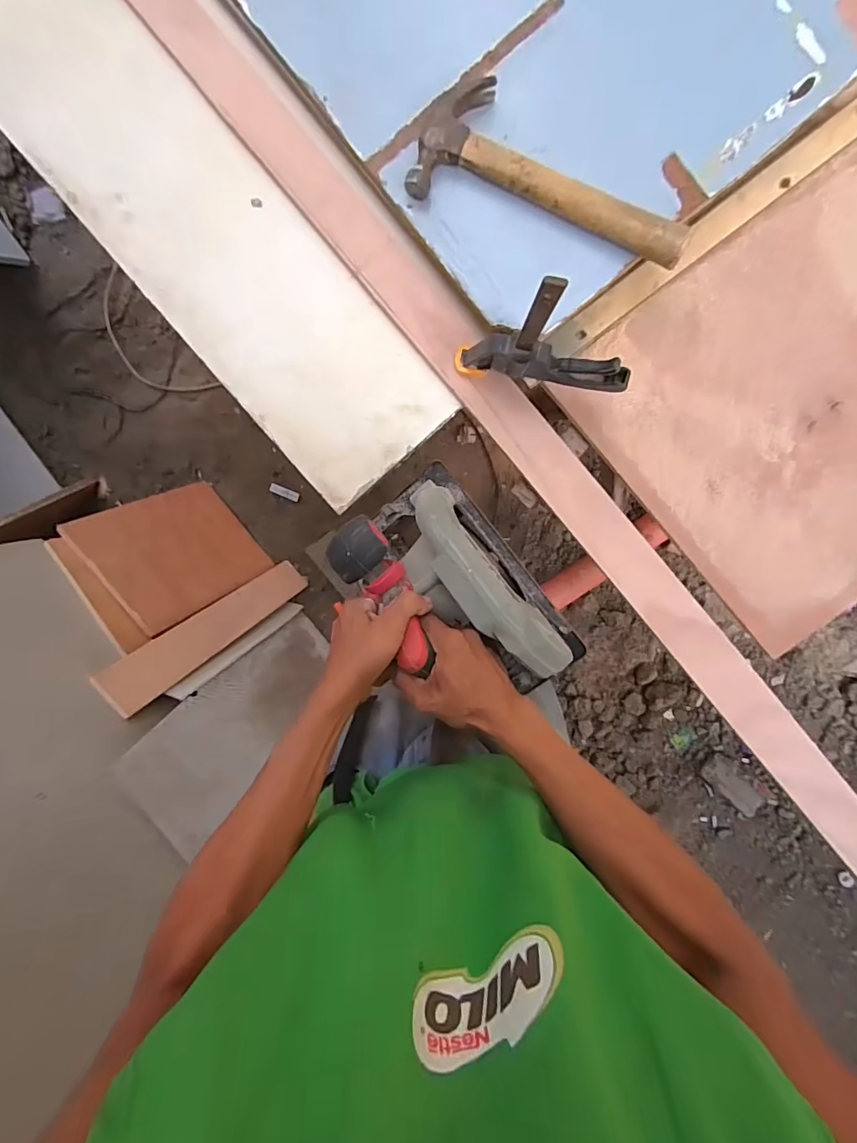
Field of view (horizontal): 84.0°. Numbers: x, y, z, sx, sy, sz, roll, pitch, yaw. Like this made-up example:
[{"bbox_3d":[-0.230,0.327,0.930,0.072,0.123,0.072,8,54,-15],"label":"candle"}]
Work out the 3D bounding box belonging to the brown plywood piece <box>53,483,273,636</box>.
[{"bbox_3d":[-0.603,-0.053,1.158,0.023,0.364,0.295,-30,98,42],"label":"brown plywood piece"}]

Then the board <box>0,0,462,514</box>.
[{"bbox_3d":[-0.320,-0.461,0.617,0.215,0.016,0.838,-40,95,12],"label":"board"}]

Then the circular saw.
[{"bbox_3d":[0.017,0.019,0.530,0.149,0.211,0.280,-42,71,17],"label":"circular saw"}]

